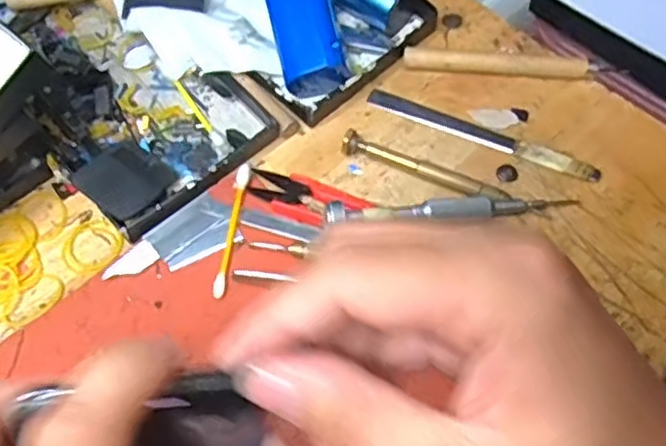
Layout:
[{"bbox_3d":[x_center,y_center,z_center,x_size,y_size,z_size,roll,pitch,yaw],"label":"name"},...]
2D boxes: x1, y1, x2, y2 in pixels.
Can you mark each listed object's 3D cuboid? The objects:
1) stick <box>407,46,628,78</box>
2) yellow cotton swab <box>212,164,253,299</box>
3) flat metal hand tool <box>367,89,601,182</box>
[{"bbox_3d":[0.099,-0.088,0.388,0.117,0.014,0.011,6,63,4],"label":"stick"},{"bbox_3d":[-0.049,0.003,0.340,0.007,0.006,0.069,6,63,4],"label":"yellow cotton swab"},{"bbox_3d":[0.079,-0.049,0.370,0.127,0.005,0.012,23,65,12],"label":"flat metal hand tool"}]

